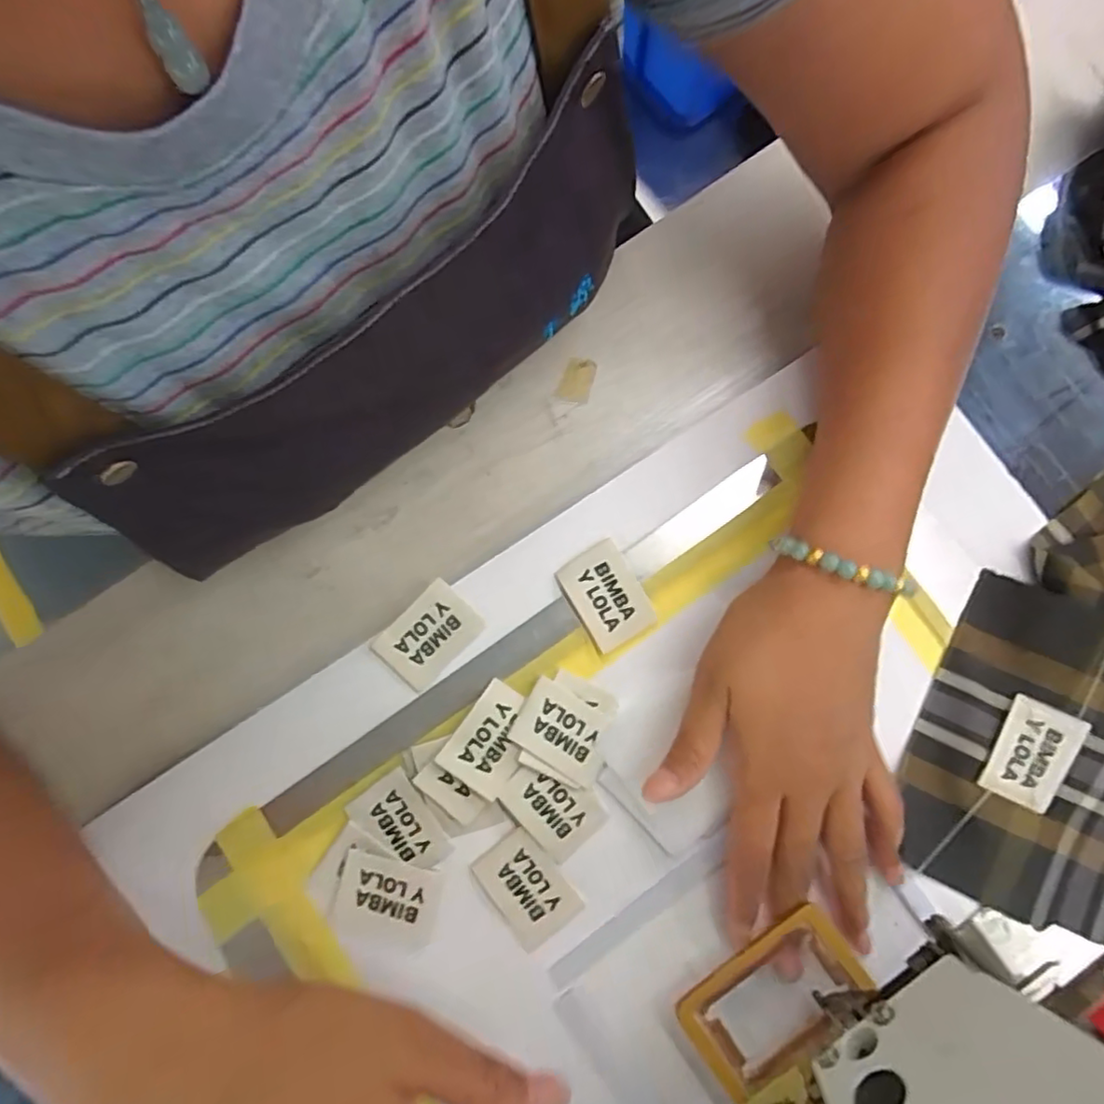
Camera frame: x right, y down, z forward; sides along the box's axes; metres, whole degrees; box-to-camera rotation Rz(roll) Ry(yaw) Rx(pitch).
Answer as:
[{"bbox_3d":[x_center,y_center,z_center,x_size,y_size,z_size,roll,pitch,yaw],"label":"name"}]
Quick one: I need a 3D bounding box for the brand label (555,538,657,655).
[{"bbox_3d":[0.027,0.022,0.316,0.034,0.004,0.048,-30,87,-2],"label":"brand label"}]

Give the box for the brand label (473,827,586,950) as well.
[{"bbox_3d":[-0.013,0.162,0.301,0.034,0.004,0.049,-38,88,-4],"label":"brand label"}]

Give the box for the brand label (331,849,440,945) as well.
[{"bbox_3d":[-0.079,0.166,0.299,0.046,0.004,0.038,11,84,3],"label":"brand label"}]

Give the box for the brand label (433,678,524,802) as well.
[{"bbox_3d":[-0.029,0.090,0.302,0.034,0.004,0.048,36,83,5],"label":"brand label"}]

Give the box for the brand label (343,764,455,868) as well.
[{"bbox_3d":[-0.073,0.133,0.303,0.032,0.004,0.047,-38,85,-3],"label":"brand label"}]

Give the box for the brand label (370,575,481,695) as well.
[{"bbox_3d":[-0.063,0.042,0.315,0.048,0.004,0.035,-45,88,-4],"label":"brand label"}]

